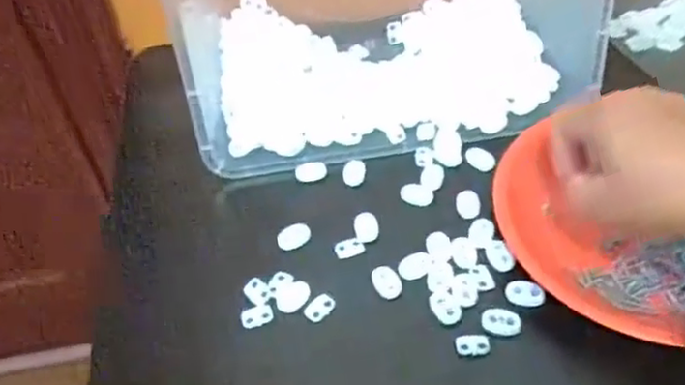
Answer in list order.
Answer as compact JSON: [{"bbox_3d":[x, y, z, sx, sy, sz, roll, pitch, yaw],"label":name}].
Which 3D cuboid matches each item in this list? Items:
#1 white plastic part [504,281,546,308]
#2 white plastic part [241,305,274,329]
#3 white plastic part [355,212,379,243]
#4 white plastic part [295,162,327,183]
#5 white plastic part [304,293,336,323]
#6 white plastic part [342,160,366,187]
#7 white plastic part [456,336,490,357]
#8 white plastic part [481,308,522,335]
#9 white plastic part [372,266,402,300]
[{"bbox_3d":[0.110,0.061,0.395,0.023,0.006,0.016,19,52,20],"label":"white plastic part"},{"bbox_3d":[-0.053,0.076,0.403,0.019,0.004,0.013,-17,49,-11],"label":"white plastic part"},{"bbox_3d":[0.016,0.022,0.442,0.016,0.005,0.022,-8,48,-3],"label":"white plastic part"},{"bbox_3d":[-0.023,-0.015,0.481,0.023,0.004,0.015,-10,48,-5],"label":"white plastic part"},{"bbox_3d":[-0.014,0.070,0.403,0.020,0.004,0.012,-37,55,-26],"label":"white plastic part"},{"bbox_3d":[0.009,-0.014,0.478,0.016,0.005,0.021,0,48,4],"label":"white plastic part"},{"bbox_3d":[0.076,0.089,0.381,0.019,0.004,0.013,-5,48,0],"label":"white plastic part"},{"bbox_3d":[0.094,0.076,0.388,0.022,0.005,0.014,9,49,13],"label":"white plastic part"},{"bbox_3d":[0.028,0.056,0.411,0.016,0.004,0.023,-16,49,-10],"label":"white plastic part"}]

